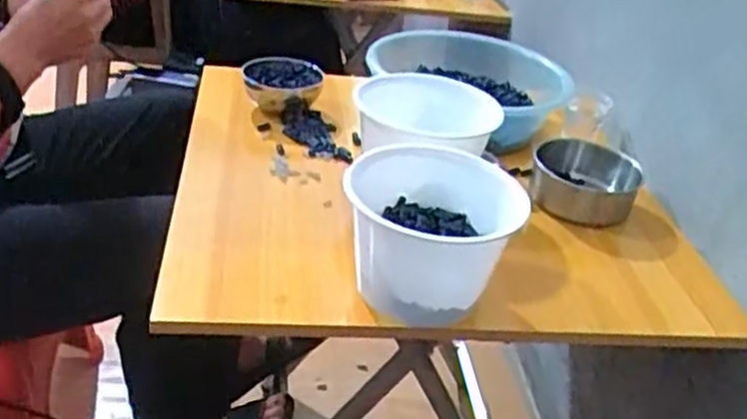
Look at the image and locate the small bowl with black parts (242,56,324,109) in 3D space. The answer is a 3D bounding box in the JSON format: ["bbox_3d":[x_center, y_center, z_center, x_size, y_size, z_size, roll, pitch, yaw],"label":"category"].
[{"bbox_3d":[-0.134,-0.180,1.110,0.116,0.059,0.101,5,32,-6],"label":"small bowl with black parts"}]

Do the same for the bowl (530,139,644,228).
[{"bbox_3d":[0.265,-0.039,0.947,0.125,0.057,0.125,6,32,-4],"label":"bowl"}]

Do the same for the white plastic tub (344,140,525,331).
[{"bbox_3d":[0.057,0.021,0.724,0.149,0.105,0.160,6,32,-4],"label":"white plastic tub"}]

